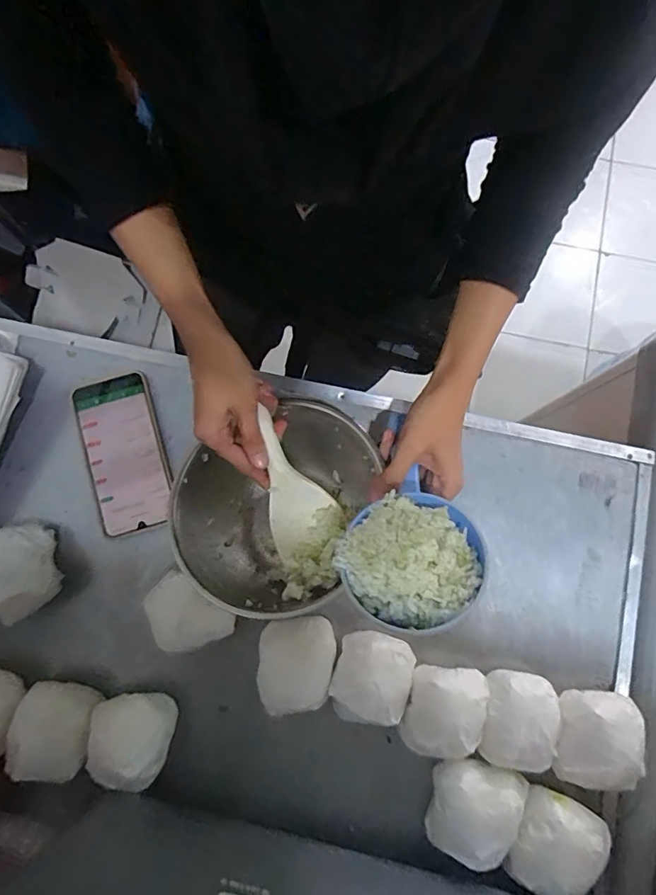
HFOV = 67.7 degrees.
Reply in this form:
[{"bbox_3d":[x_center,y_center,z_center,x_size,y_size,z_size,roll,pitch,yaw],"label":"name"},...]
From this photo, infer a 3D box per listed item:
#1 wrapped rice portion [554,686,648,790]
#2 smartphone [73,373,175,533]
[{"bbox_3d":[0.240,0.261,0.438,0.071,0.053,0.078,0,81,0],"label":"wrapped rice portion"},{"bbox_3d":[-0.211,0.006,0.508,0.079,0.016,0.162,-17,81,-3],"label":"smartphone"}]

